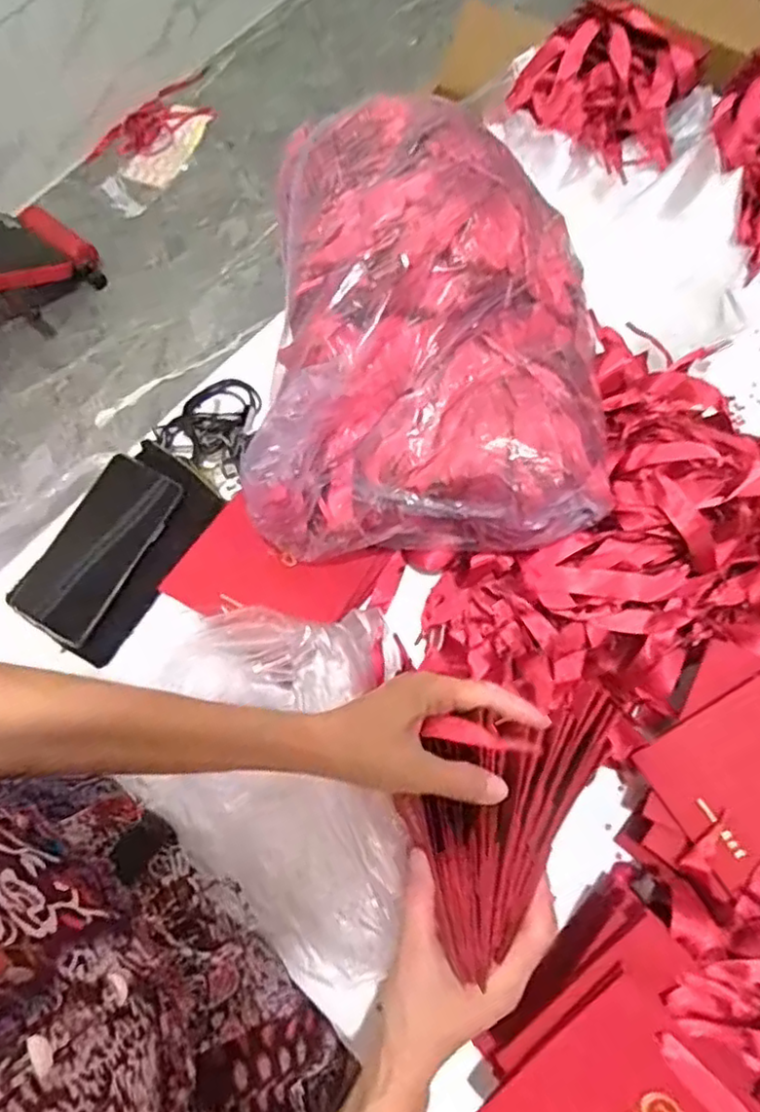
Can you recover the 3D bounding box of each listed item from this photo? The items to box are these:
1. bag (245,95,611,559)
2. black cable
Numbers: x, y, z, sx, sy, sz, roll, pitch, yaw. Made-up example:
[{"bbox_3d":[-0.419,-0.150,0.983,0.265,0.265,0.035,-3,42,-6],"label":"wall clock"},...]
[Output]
[{"bbox_3d":[0.040,-0.203,0.529,0.260,0.151,0.379,1,68,3],"label":"bag"},{"bbox_3d":[-0.158,-0.136,0.650,0.094,0.020,0.102,26,72,12],"label":"black cable"}]

